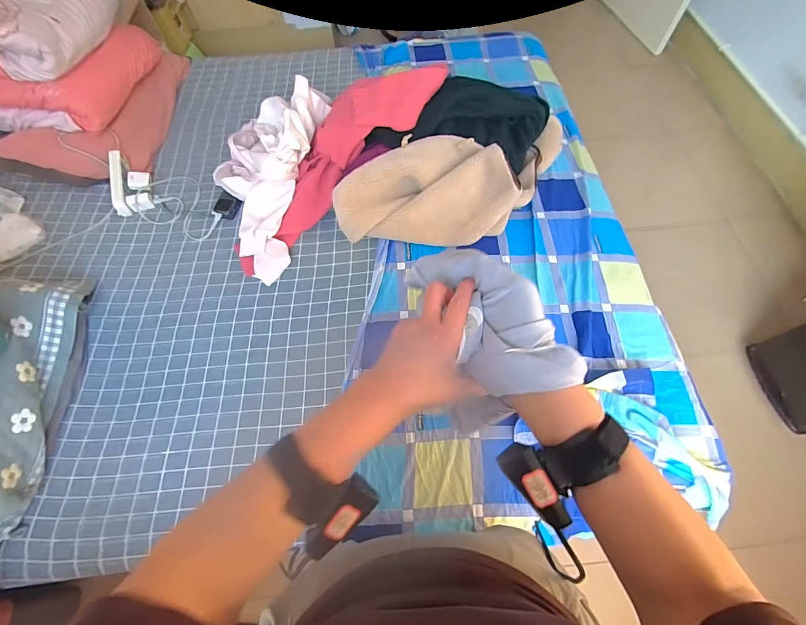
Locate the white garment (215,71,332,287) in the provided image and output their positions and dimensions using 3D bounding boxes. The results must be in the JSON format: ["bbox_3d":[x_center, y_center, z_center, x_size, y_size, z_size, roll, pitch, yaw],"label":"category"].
[{"bbox_3d":[-0.412,-0.405,0.982,0.299,0.200,0.543,8,64,6],"label":"white garment"}]

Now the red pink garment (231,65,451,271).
[{"bbox_3d":[-0.197,-0.409,0.970,0.736,0.107,0.250,-47,69,7],"label":"red pink garment"}]

